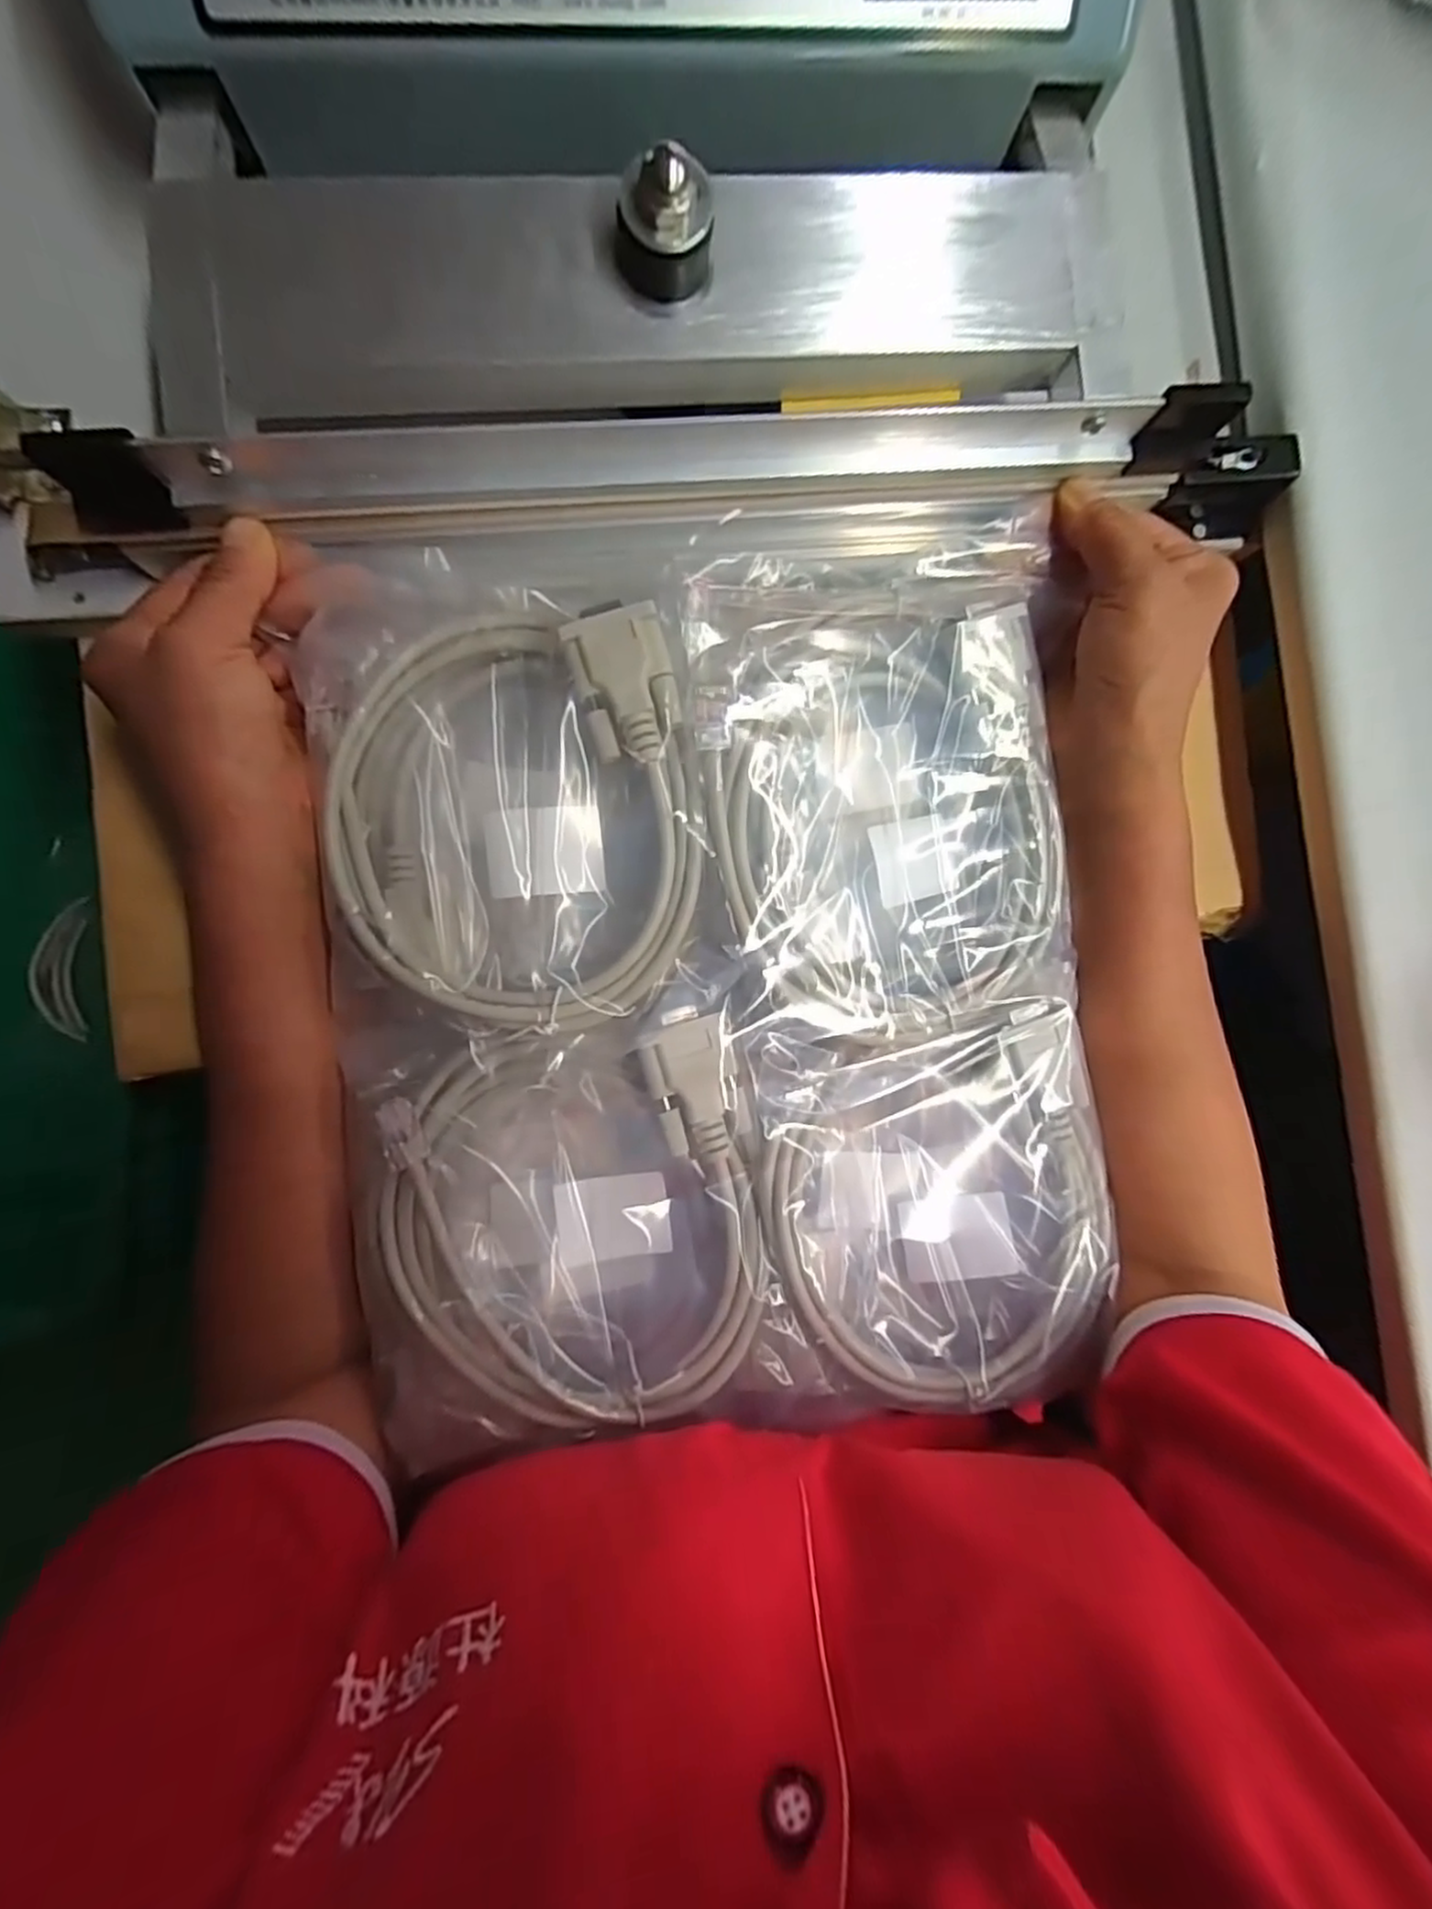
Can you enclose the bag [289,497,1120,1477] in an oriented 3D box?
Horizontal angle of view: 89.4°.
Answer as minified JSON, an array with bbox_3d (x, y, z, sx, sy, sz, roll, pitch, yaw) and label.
[{"bbox_3d":[0.004,-0.001,0.257,0.258,0.045,0.325,-5,89,-5],"label":"bag"}]

